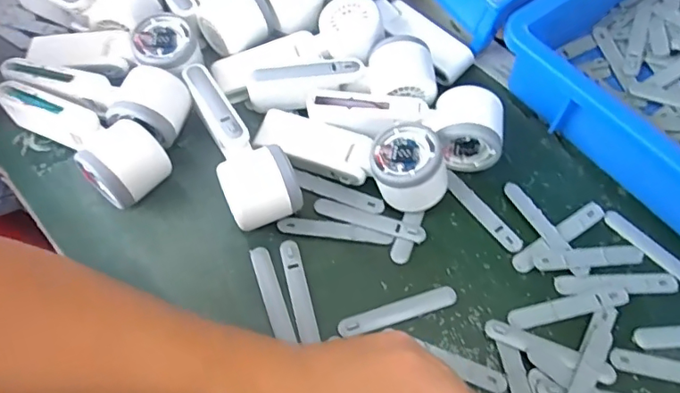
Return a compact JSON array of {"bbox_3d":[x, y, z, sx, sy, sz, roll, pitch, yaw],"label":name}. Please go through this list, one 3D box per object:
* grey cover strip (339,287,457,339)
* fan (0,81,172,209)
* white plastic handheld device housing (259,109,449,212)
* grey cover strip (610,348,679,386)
[{"bbox_3d":[0.046,0.089,0.412,0.094,0.004,0.016,-15,64,-10],"label":"grey cover strip"},{"bbox_3d":[-0.218,-0.053,0.452,0.165,0.062,0.052,34,66,15],"label":"fan"},{"bbox_3d":[0.009,-0.042,0.439,0.166,0.051,0.053,22,64,9],"label":"white plastic handheld device housing"},{"bbox_3d":[0.248,0.129,0.392,0.093,0.004,0.018,12,62,4],"label":"grey cover strip"}]

